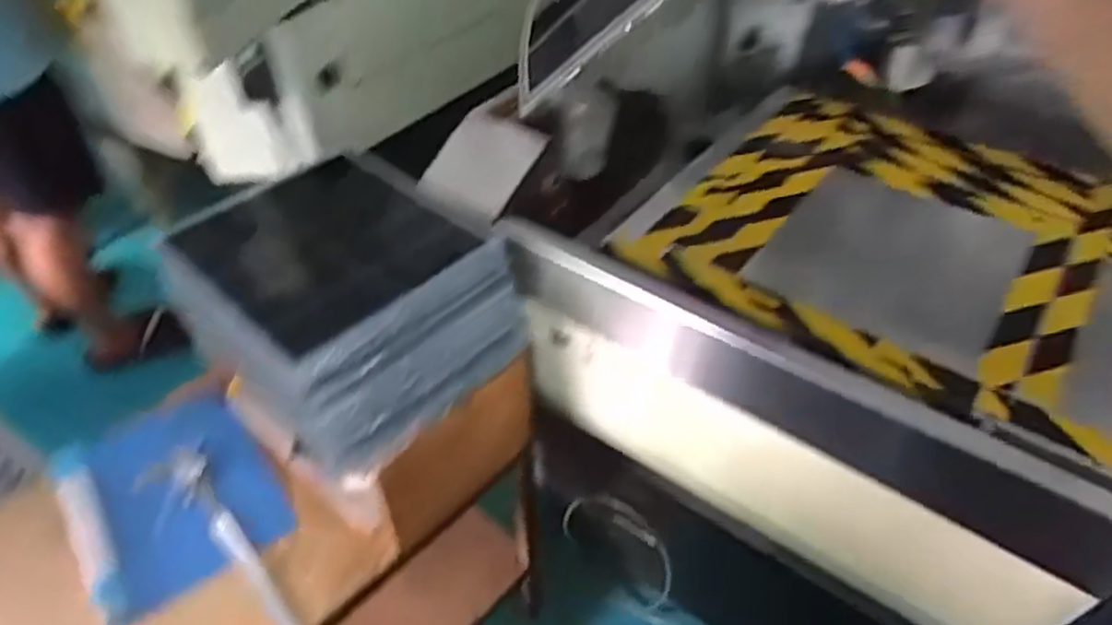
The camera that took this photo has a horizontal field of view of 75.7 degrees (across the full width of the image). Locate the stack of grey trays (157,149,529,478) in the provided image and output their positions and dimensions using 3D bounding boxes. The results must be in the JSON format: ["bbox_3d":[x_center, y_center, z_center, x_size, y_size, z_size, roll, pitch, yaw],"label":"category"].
[{"bbox_3d":[-0.251,-0.024,0.893,0.311,0.178,0.299,31,52,29],"label":"stack of grey trays"}]

